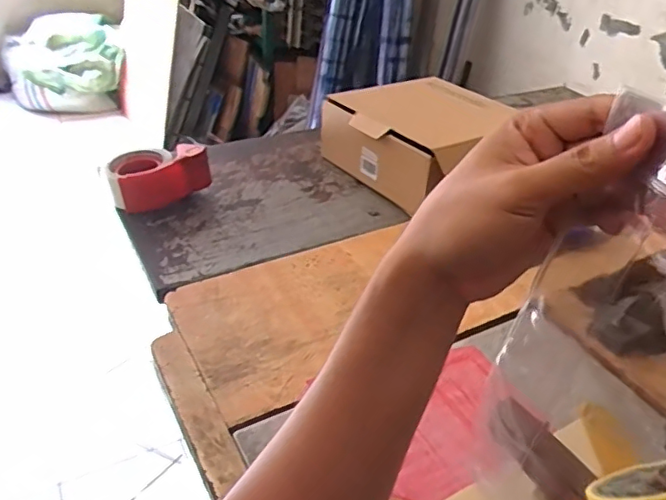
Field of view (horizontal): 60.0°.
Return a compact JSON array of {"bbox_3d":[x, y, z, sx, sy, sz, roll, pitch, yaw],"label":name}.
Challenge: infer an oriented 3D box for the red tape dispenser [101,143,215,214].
[{"bbox_3d":[-0.263,-0.115,0.854,0.143,0.066,0.087,-24,46,-33],"label":"red tape dispenser"}]

